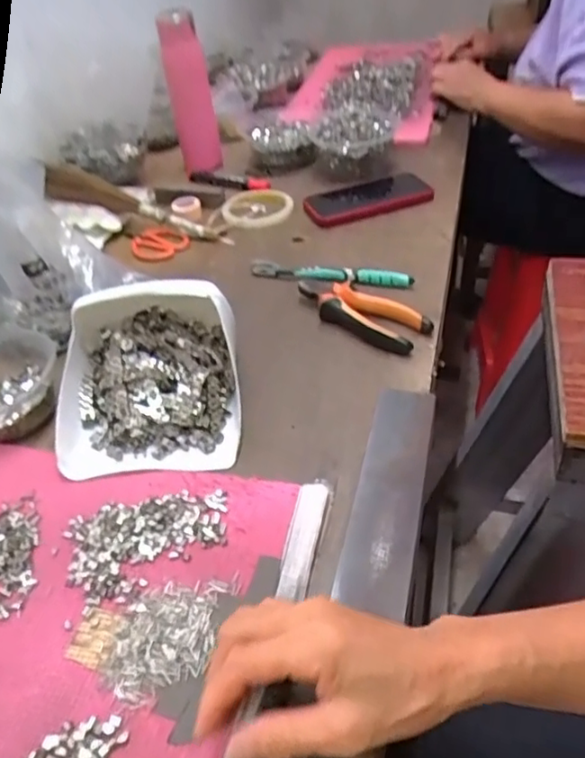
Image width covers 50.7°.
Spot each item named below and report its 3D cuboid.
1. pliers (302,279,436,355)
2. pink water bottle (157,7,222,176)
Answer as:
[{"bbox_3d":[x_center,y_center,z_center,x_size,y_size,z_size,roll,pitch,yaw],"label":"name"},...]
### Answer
[{"bbox_3d":[0.068,-0.071,0.636,0.152,0.022,0.051,29,52,34],"label":"pliers"},{"bbox_3d":[-0.153,-0.425,0.918,0.061,0.218,0.048,-10,41,-4],"label":"pink water bottle"}]

